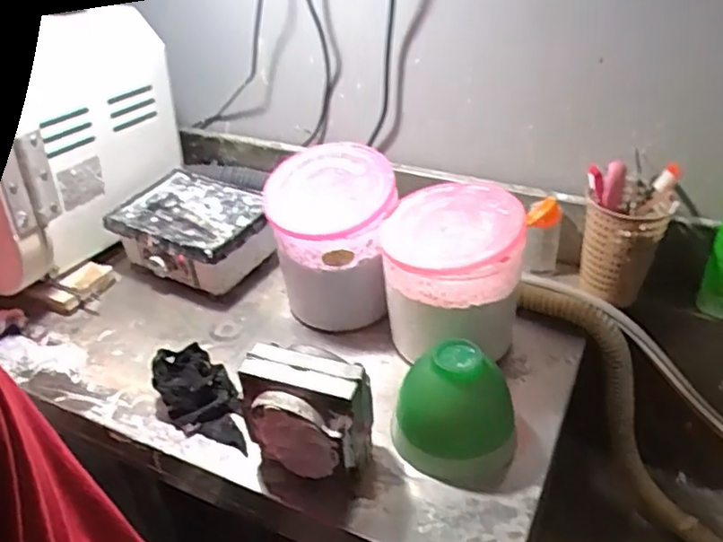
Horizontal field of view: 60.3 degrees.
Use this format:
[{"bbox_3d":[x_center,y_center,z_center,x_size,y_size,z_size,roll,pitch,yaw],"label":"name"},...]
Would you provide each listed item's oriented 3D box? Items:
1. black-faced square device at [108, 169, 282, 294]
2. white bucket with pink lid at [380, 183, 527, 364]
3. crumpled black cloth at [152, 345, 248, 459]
[{"bbox_3d":[-0.229,-0.060,0.910,0.213,0.083,0.176,18,41,26],"label":"black-faced square device"},{"bbox_3d":[0.101,0.004,0.712,0.147,0.168,0.128,1,37,6],"label":"white bucket with pink lid"},{"bbox_3d":[-0.177,0.139,0.685,0.080,0.055,0.134,-19,39,-20],"label":"crumpled black cloth"}]

